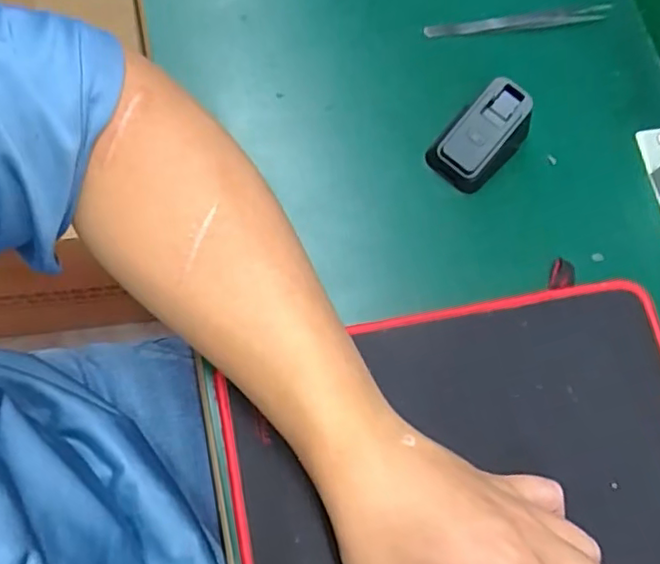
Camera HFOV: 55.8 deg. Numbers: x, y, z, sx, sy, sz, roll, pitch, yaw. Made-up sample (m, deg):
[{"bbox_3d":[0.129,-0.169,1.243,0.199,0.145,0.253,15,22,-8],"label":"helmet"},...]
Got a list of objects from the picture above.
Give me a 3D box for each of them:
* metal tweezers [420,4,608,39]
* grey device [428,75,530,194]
[{"bbox_3d":[0.132,-0.184,0.440,0.128,0.011,0.013,-4,73,-5],"label":"metal tweezers"},{"bbox_3d":[0.098,-0.094,0.399,0.041,0.040,0.061,43,75,9],"label":"grey device"}]

